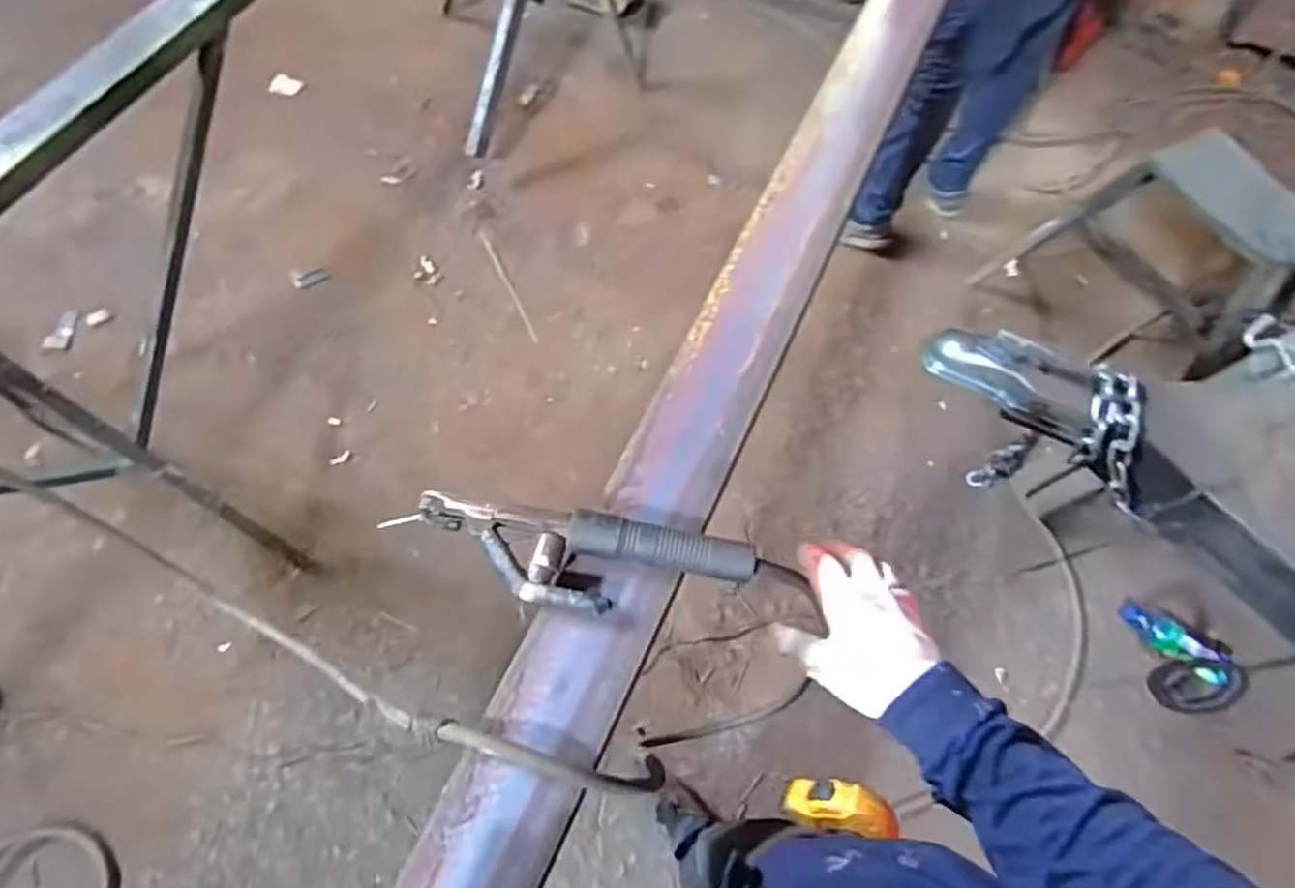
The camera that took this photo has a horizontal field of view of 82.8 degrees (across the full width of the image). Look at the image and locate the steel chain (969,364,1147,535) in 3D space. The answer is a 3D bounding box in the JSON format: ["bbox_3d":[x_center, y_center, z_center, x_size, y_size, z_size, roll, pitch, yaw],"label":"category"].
[{"bbox_3d":[0.660,0.024,1.219,0.095,0.450,0.221,2,82,-2],"label":"steel chain"}]

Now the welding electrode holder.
[{"bbox_3d":[-0.048,0.107,0.657,0.353,0.032,0.082,6,61,3],"label":"welding electrode holder"}]

